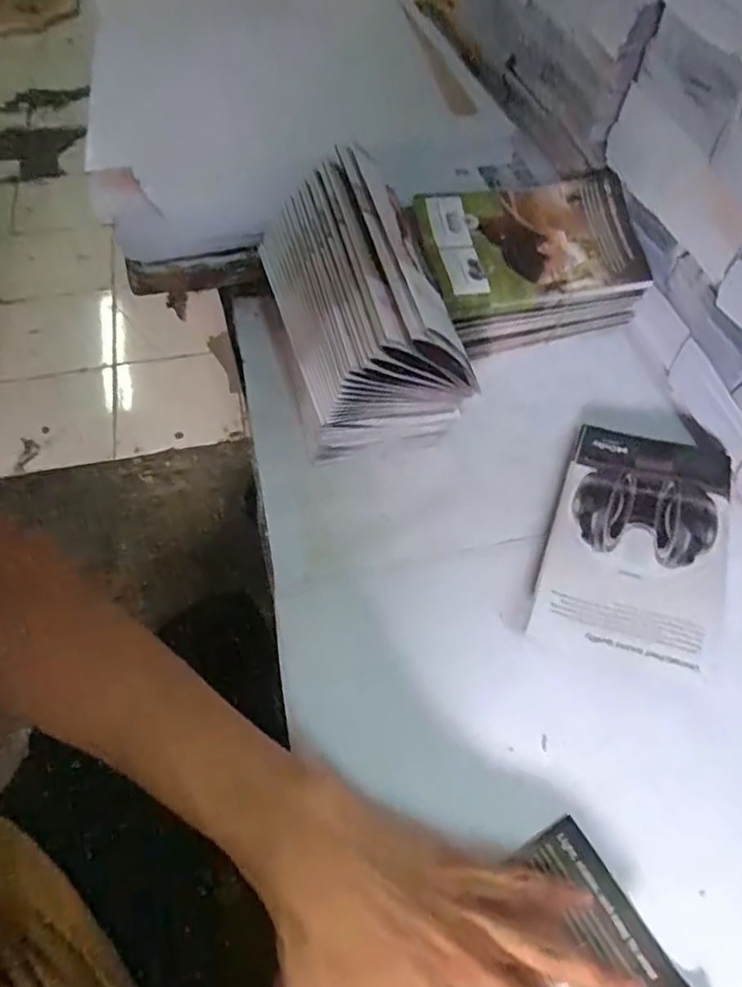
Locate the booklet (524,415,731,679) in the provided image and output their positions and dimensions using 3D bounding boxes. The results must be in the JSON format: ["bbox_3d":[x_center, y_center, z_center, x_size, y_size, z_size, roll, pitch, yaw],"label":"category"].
[{"bbox_3d":[0.176,0.024,0.421,0.103,0.017,0.188,12,58,21],"label":"booklet"}]

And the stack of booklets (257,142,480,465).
[{"bbox_3d":[-0.006,-0.127,0.457,0.112,0.150,0.177,-14,58,-10],"label":"stack of booklets"}]

